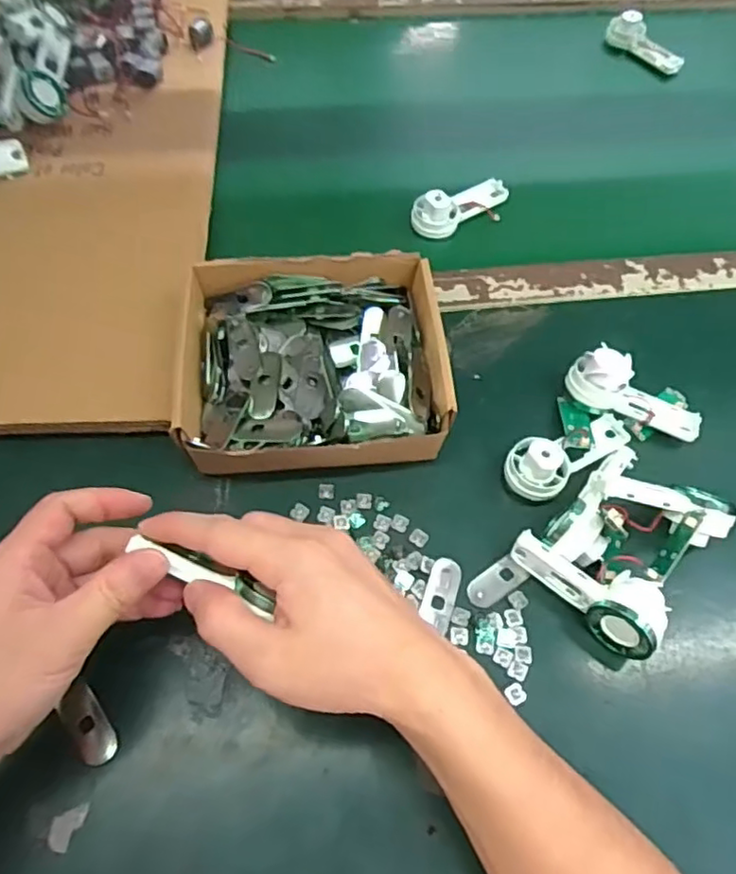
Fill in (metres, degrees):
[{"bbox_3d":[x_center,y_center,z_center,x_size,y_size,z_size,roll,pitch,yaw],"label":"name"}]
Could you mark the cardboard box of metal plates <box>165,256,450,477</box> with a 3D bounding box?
[{"bbox_3d":[-0.037,-0.046,0.431,0.171,0.054,0.155,-2,61,-4],"label":"cardboard box of metal plates"}]

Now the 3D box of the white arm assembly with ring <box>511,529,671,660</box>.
[{"bbox_3d":[0.127,0.090,0.376,0.090,0.042,0.039,30,64,14],"label":"white arm assembly with ring"}]

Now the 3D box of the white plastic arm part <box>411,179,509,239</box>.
[{"bbox_3d":[0.084,-0.200,0.543,0.098,0.028,0.037,-28,65,-16],"label":"white plastic arm part"}]

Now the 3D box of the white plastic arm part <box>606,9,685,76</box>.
[{"bbox_3d":[0.301,-0.428,0.685,0.035,0.024,0.092,-39,69,-21],"label":"white plastic arm part"}]

